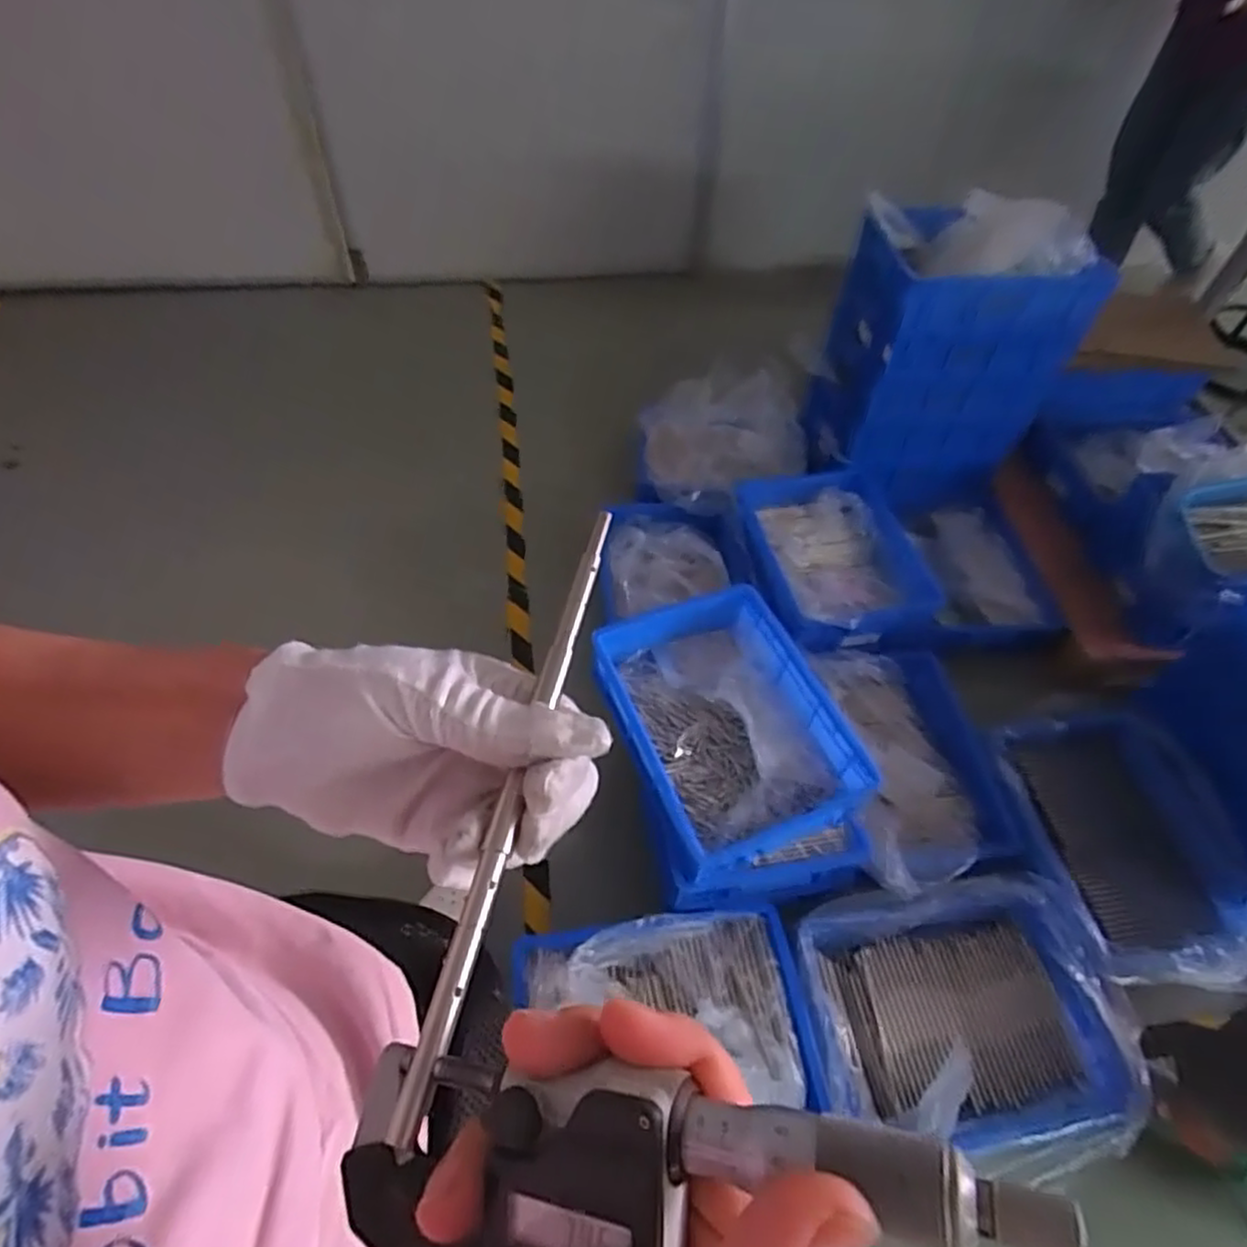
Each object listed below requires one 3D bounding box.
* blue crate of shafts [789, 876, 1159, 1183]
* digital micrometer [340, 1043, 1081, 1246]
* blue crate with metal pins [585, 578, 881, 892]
[{"bbox_3d":[0.489,0.584,1.046,0.435,0.119,0.375,1,52,-2],"label":"blue crate of shafts"},{"bbox_3d":[0.002,0.118,0.152,0.160,0.027,0.047,-17,48,21],"label":"digital micrometer"},{"bbox_3d":[0.164,0.159,1.146,0.311,0.111,0.418,-16,54,-15],"label":"blue crate with metal pins"}]

